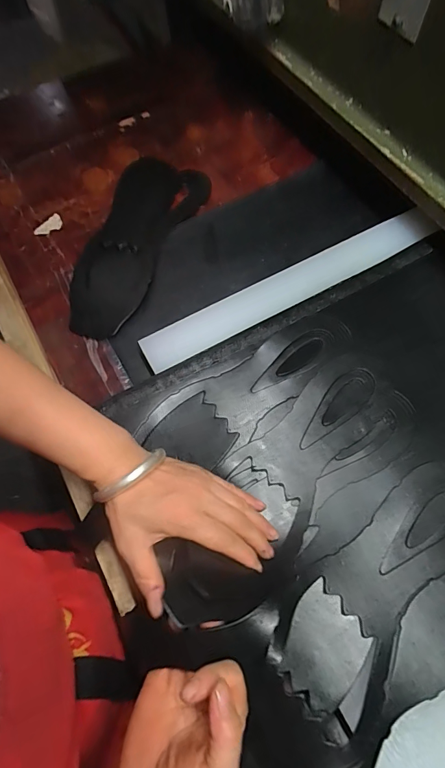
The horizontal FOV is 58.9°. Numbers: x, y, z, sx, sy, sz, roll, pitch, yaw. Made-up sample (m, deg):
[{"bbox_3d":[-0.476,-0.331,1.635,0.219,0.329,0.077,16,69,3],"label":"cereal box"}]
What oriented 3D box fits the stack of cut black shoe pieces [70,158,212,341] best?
[{"bbox_3d":[-0.127,-0.204,0.562,0.128,0.024,0.318,17,67,11],"label":"stack of cut black shoe pieces"}]

